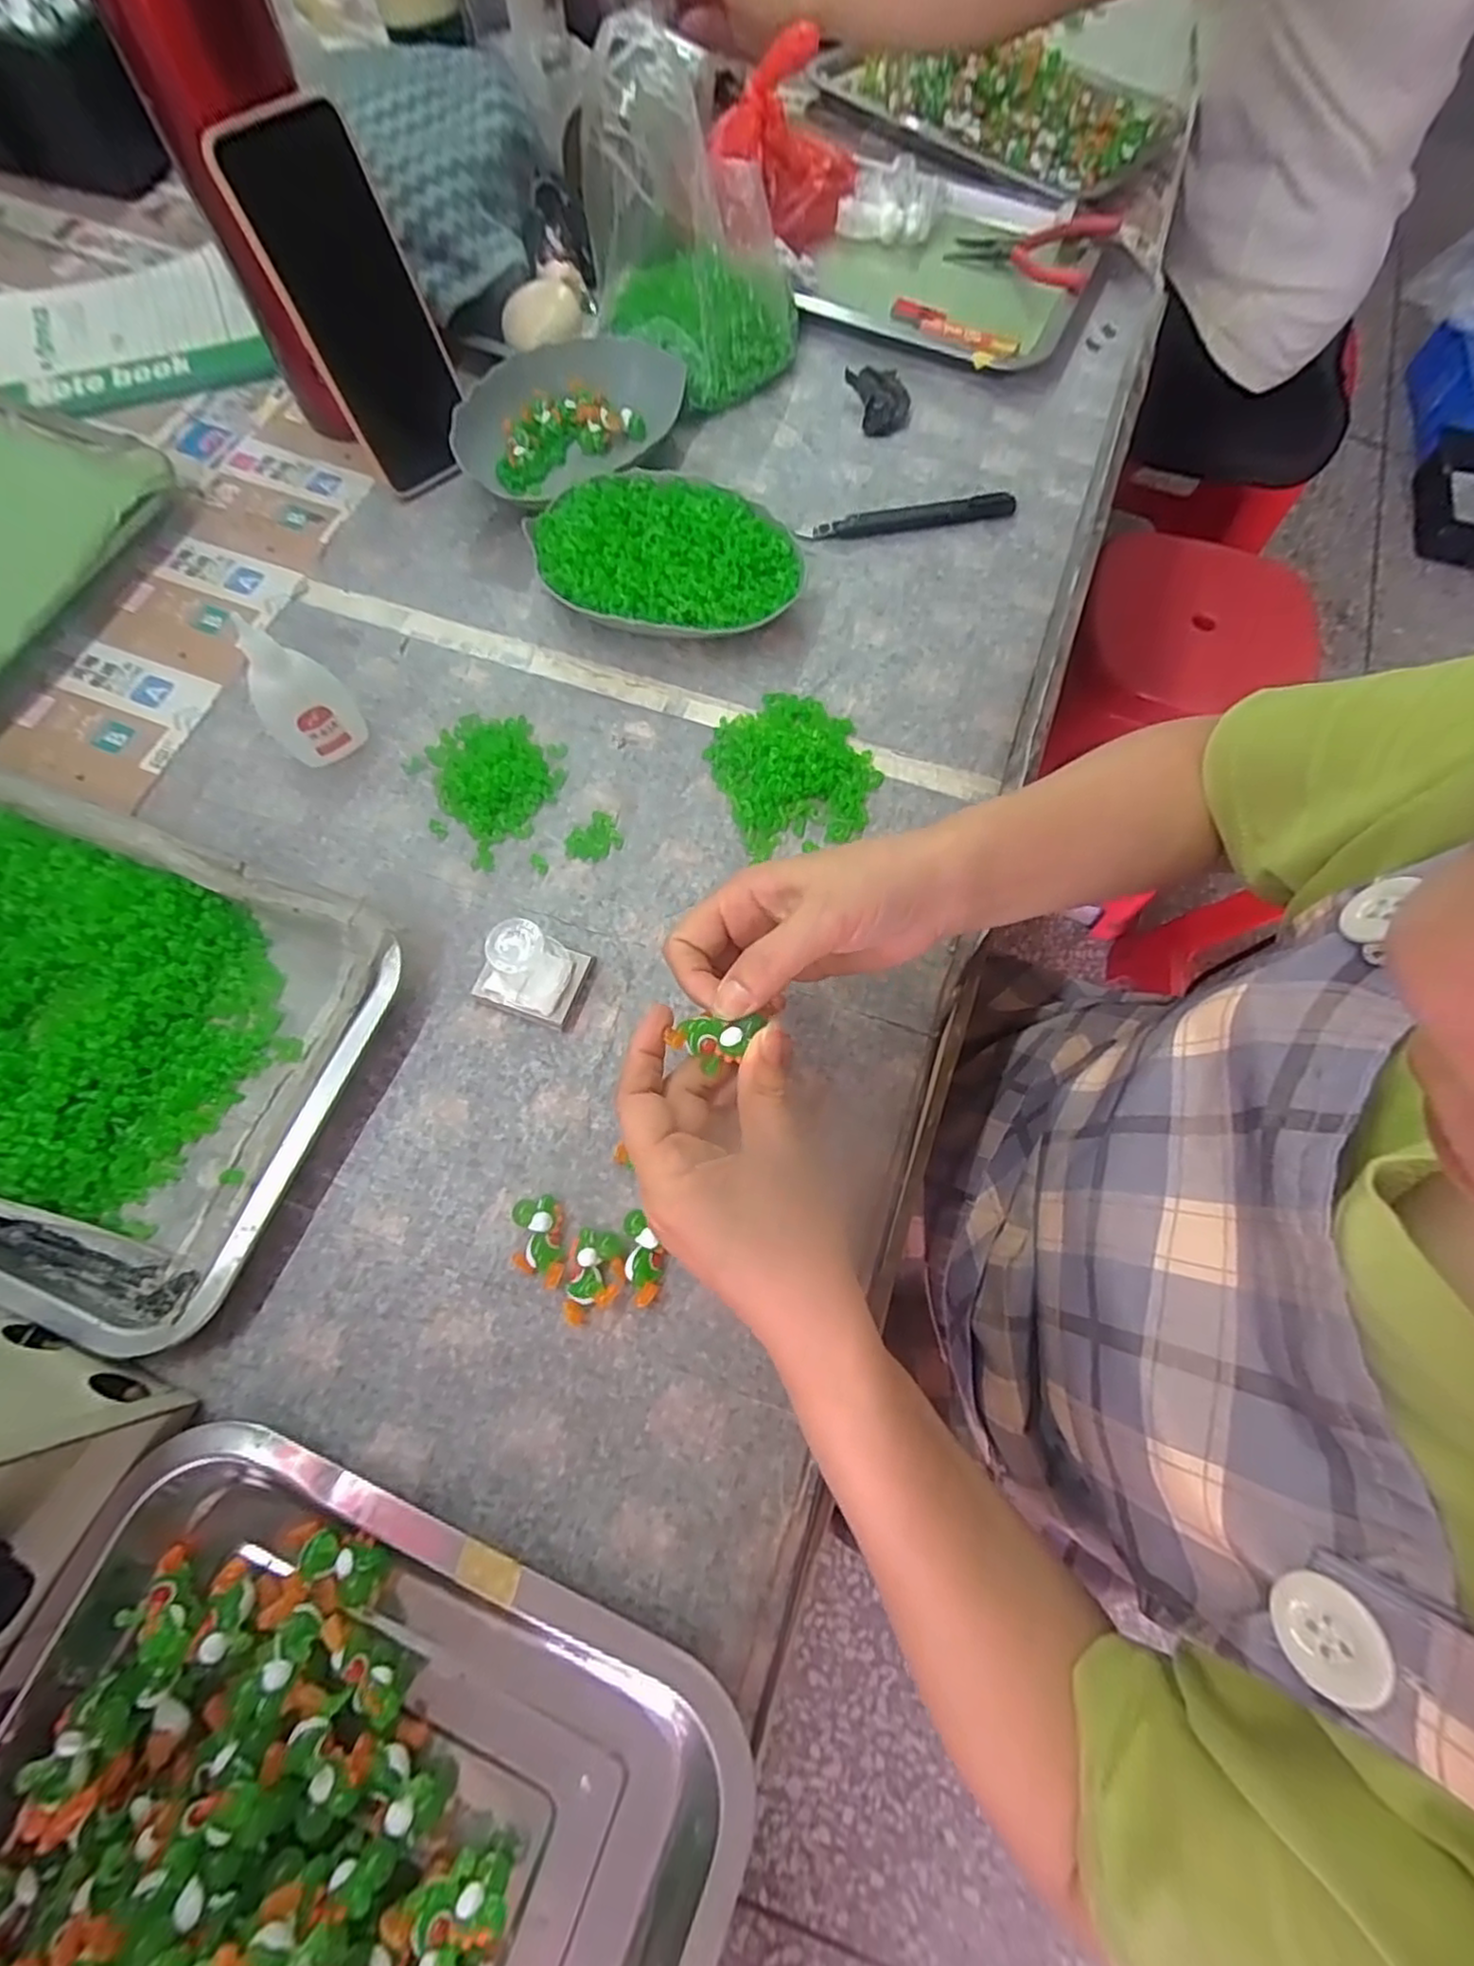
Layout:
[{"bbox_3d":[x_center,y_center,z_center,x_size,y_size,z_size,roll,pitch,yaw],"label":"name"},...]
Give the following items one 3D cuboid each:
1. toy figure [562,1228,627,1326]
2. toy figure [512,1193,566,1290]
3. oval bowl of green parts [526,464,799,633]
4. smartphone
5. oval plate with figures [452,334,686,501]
[{"bbox_3d":[-0.064,0.132,0.314,0.026,0.011,0.039,6,72,1],"label":"toy figure"},{"bbox_3d":[-0.090,0.118,0.320,0.023,0.011,0.039,-3,72,-2],"label":"toy figure"},{"bbox_3d":[-0.042,-0.265,0.441,0.161,0.035,0.114,0,72,-1],"label":"oval bowl of green parts"},{"bbox_3d":[-0.219,-0.390,0.413,0.073,0.158,0.016,-32,53,-11],"label":"smartphone"},{"bbox_3d":[-0.117,-0.393,0.483,0.157,0.035,0.084,-21,73,-8],"label":"oval plate with figures"}]

